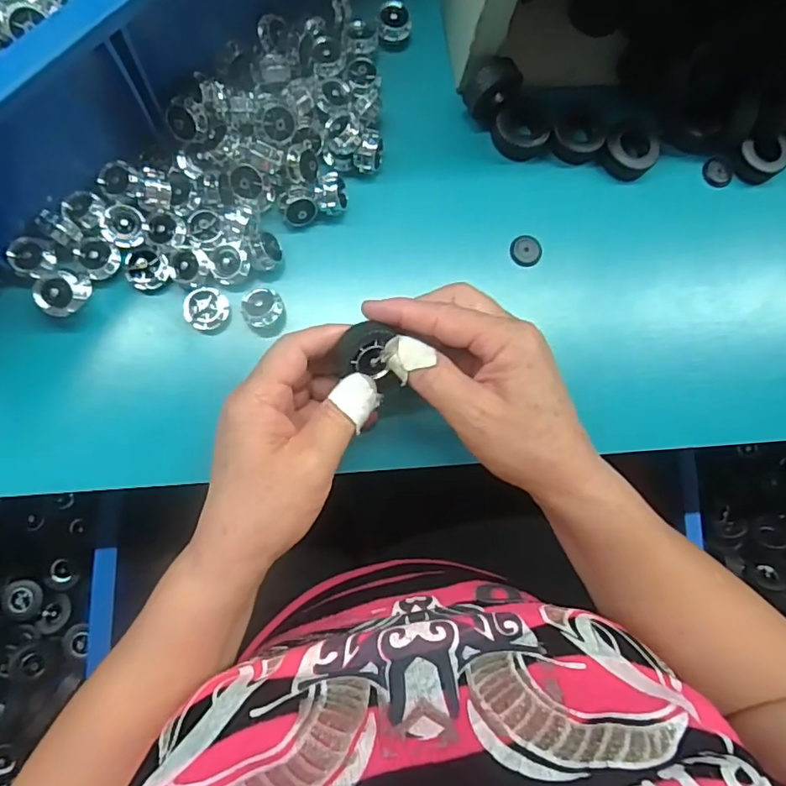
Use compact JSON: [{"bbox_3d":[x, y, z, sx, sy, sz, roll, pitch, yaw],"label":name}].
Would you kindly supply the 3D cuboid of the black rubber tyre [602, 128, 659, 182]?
[{"bbox_3d":[0.169,-0.170,0.378,0.035,0.013,0.032,0,85,-5],"label":"black rubber tyre"}]

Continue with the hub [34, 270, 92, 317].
[{"bbox_3d":[-0.189,-0.057,0.309,0.023,0.021,0.026,36,83,-2],"label":"hub"}]

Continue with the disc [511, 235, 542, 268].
[{"bbox_3d":[0.091,-0.096,0.364,0.022,0.004,0.021,0,85,-5],"label":"disc"}]

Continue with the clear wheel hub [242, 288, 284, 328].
[{"bbox_3d":[-0.080,-0.052,0.334,0.024,0.022,0.022,0,85,-5],"label":"clear wheel hub"}]

